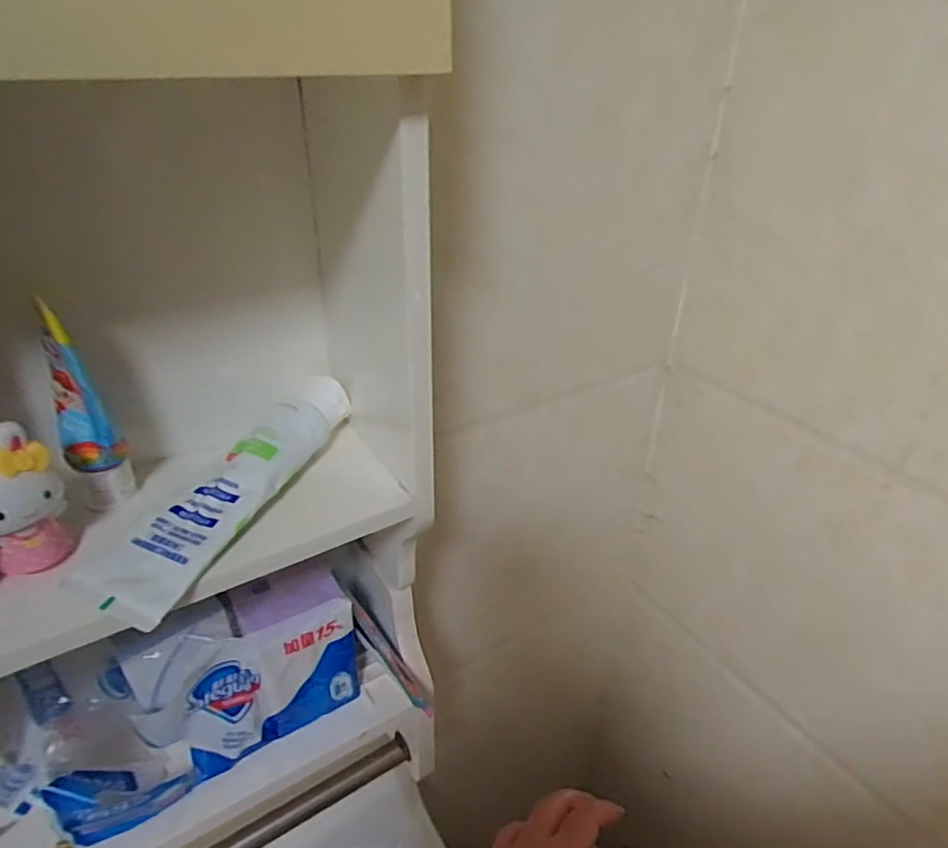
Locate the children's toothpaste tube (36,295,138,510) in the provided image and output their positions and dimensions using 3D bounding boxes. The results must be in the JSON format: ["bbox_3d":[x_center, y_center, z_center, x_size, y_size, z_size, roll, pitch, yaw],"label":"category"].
[{"bbox_3d":[-0.184,-0.007,0.288,0.023,0.112,0.038,-21,38,-31],"label":"children's toothpaste tube"}]

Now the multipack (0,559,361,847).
[{"bbox_3d":[-0.172,0.165,0.383,0.190,0.114,0.074,-20,38,-29],"label":"multipack"}]

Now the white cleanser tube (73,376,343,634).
[{"bbox_3d":[-0.126,0.026,0.320,0.055,0.033,0.161,11,34,16],"label":"white cleanser tube"}]

